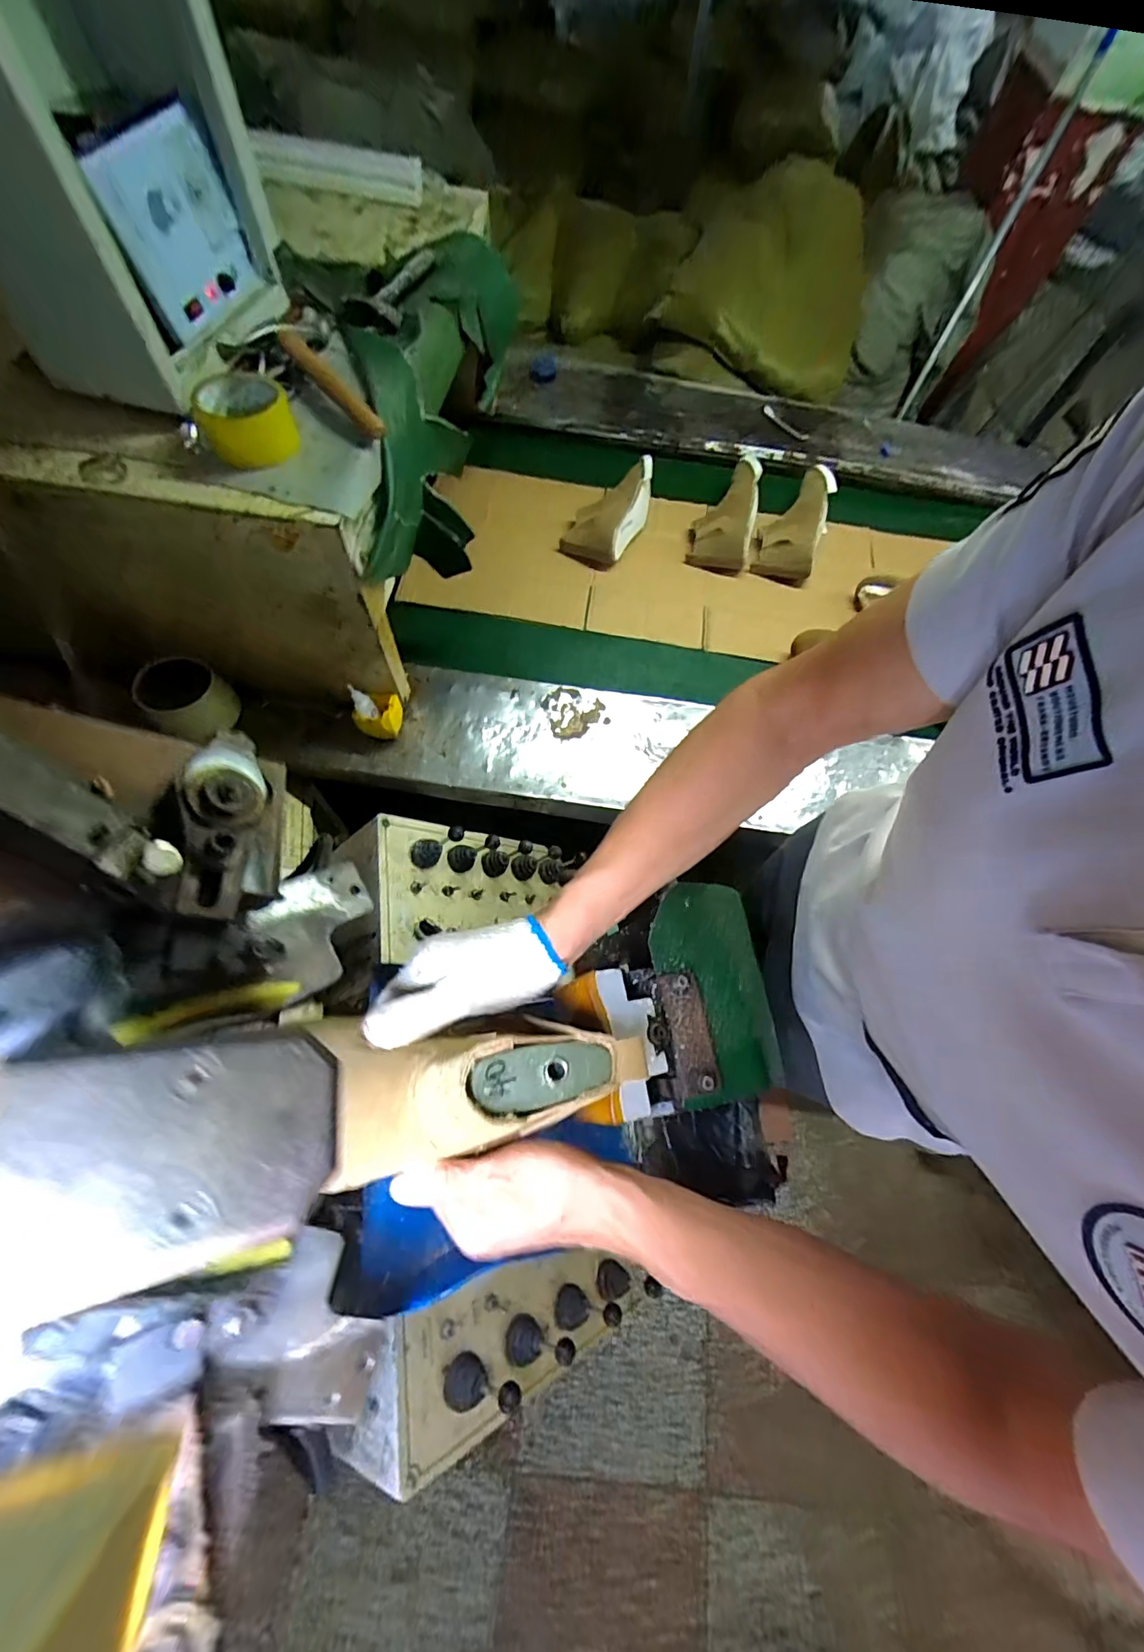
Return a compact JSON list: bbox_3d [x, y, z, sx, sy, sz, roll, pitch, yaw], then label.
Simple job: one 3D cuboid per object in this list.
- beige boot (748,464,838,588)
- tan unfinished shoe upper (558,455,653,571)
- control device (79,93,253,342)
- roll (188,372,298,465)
[{"bbox_3d":[0.488,-0.652,1.120,0.129,0.074,0.261,25,90,7],"label":"beige boot"},{"bbox_3d":[0.096,-0.671,1.145,0.122,0.083,0.273,37,83,12],"label":"tan unfinished shoe upper"},{"bbox_3d":[-0.446,-0.684,0.597,0.035,0.136,0.182,9,67,1],"label":"control device"},{"bbox_3d":[-0.378,-0.476,0.608,0.099,0.062,0.099,-23,70,-12],"label":"roll"}]

